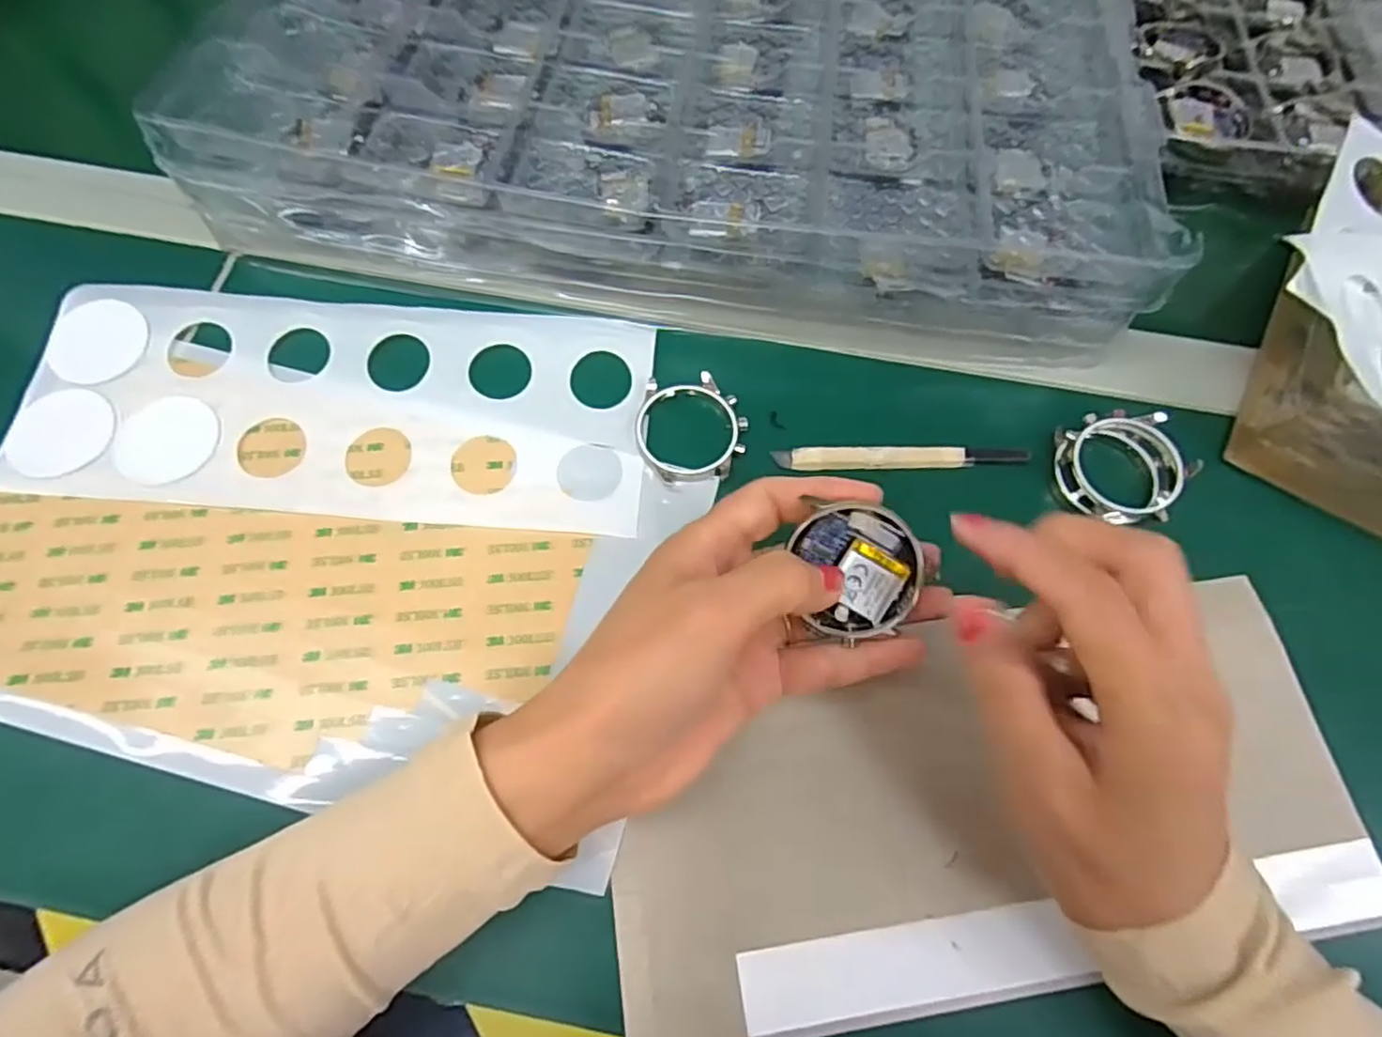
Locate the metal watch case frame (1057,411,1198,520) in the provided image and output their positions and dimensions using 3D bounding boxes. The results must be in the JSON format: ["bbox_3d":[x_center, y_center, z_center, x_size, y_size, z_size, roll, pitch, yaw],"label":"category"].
[{"bbox_3d":[0.187,-0.023,0.295,0.052,0.019,0.045,10,68,3],"label":"metal watch case frame"}]

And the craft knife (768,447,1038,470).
[{"bbox_3d":[0.094,-0.026,0.303,0.113,0.010,0.010,-1,68,-2],"label":"craft knife"}]

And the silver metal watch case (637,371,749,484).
[{"bbox_3d":[0.000,-0.042,0.303,0.048,0.005,0.051,-5,68,-3],"label":"silver metal watch case"}]

